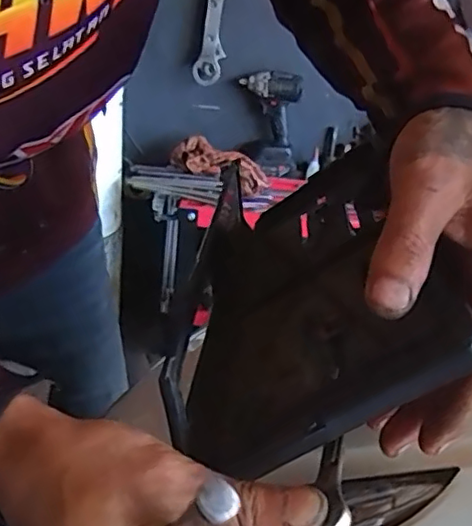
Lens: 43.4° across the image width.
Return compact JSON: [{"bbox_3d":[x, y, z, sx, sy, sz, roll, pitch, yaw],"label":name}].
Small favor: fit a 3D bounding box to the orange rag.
[{"bbox_3d":[-0.041,-0.217,1.339,0.217,0.076,0.111,17,28,20],"label":"orange rag"}]

